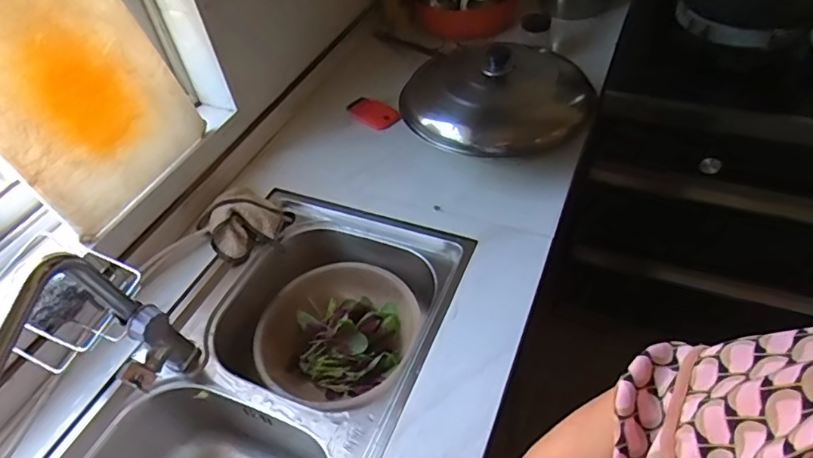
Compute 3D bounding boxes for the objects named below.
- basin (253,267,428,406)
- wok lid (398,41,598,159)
[{"bbox_3d":[-0.105,0.184,0.848,0.250,0.124,0.260,-3,47,4],"label":"basin"},{"bbox_3d":[0.140,-0.243,0.912,0.315,0.105,0.278,23,53,26],"label":"wok lid"}]

